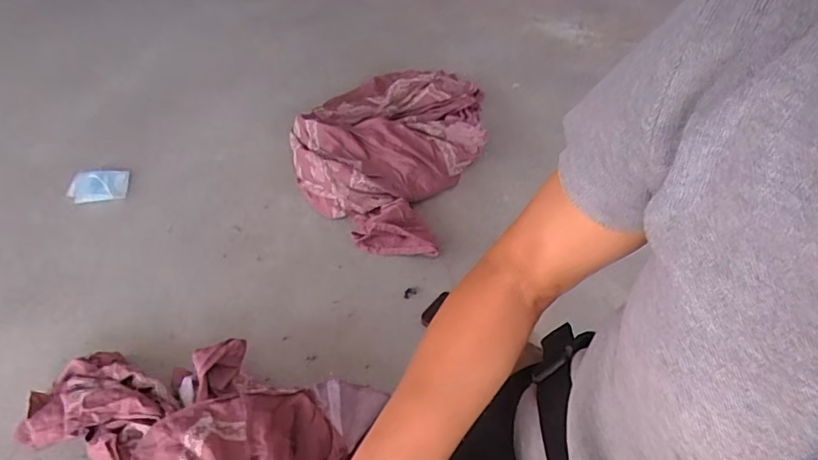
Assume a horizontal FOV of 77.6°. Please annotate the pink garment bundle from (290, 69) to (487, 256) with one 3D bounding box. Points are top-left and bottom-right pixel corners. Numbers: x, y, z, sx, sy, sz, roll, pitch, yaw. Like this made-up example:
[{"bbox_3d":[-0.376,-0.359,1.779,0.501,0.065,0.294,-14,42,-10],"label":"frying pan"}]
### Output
[{"bbox_3d":[-0.028,-0.211,1.152,0.354,0.145,0.595,15,47,15],"label":"pink garment bundle"}]

